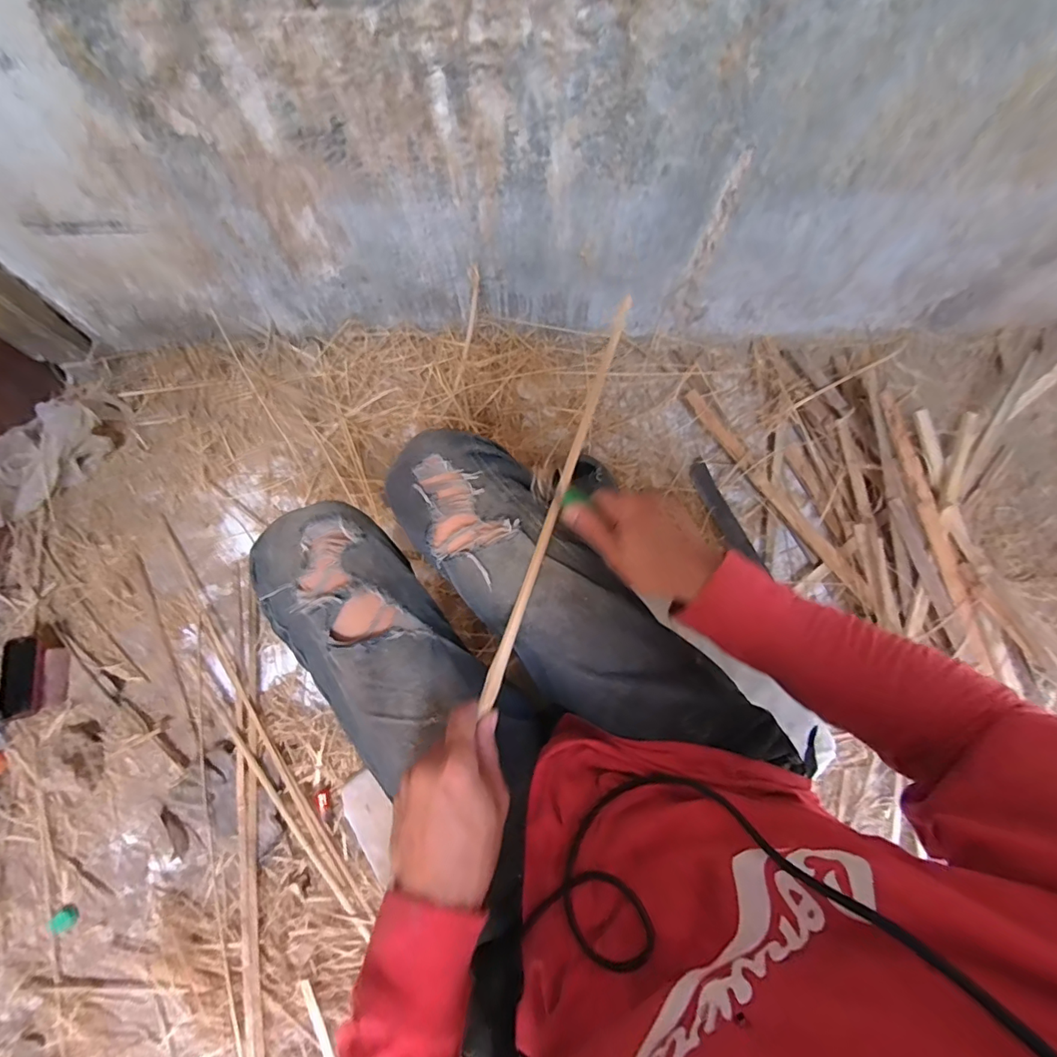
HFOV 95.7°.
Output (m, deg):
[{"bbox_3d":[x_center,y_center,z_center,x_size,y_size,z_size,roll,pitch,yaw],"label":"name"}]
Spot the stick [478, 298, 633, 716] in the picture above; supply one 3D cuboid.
[{"bbox_3d":[0.039,-0.054,0.475,0.014,0.017,0.456,18,69,7],"label":"stick"}]

